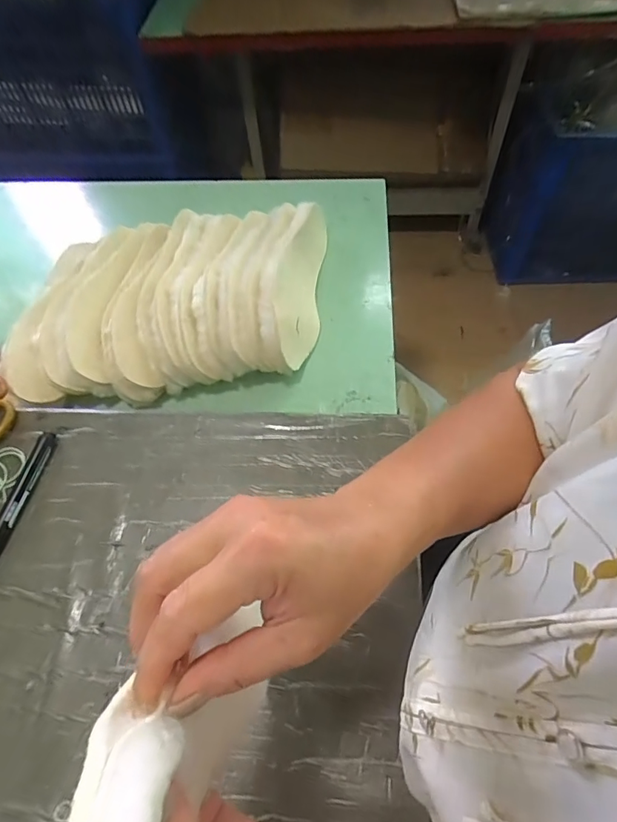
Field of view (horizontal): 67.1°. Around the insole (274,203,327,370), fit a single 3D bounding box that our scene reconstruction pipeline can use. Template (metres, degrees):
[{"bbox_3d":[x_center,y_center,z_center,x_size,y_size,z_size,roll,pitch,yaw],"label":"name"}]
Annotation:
[{"bbox_3d":[-0.009,-0.185,0.613,0.015,0.092,0.281,-16,55,37],"label":"insole"}]

